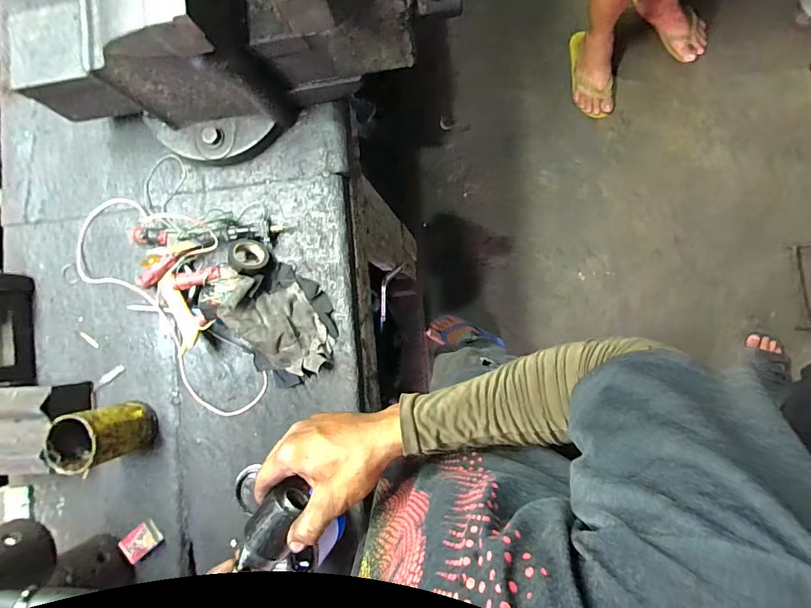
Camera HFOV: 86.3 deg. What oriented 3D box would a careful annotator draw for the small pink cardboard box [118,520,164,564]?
[{"bbox_3d":[-0.391,0.351,0.642,0.047,0.019,0.040,-34,92,-20],"label":"small pink cardboard box"}]

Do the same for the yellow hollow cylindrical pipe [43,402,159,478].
[{"bbox_3d":[-0.426,0.185,0.610,0.075,0.115,0.076,0,87,7],"label":"yellow hollow cylindrical pipe"}]

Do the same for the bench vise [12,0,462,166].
[{"bbox_3d":[-0.215,-0.331,0.517,0.520,0.250,0.185,-11,86,7],"label":"bench vise"}]

